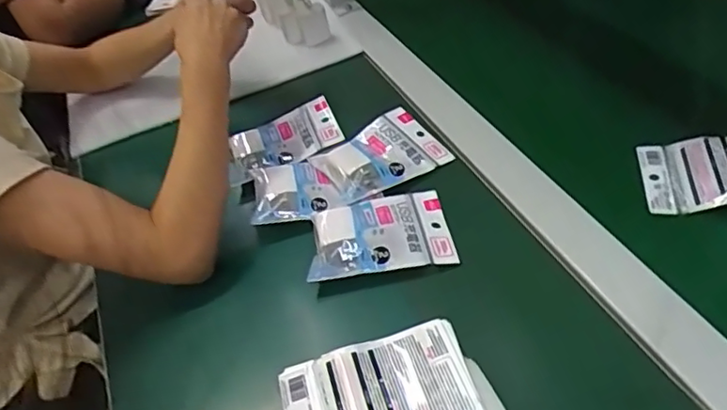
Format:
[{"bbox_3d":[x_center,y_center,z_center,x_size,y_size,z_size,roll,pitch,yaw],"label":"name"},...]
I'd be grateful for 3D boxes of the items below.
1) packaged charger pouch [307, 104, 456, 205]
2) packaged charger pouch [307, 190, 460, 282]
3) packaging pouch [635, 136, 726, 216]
[{"bbox_3d":[0.019,-0.058,0.672,0.126,0.023,0.087,-31,45,-17],"label":"packaged charger pouch"},{"bbox_3d":[0.016,0.030,0.600,0.132,0.030,0.092,-14,43,0],"label":"packaged charger pouch"},{"bbox_3d":[0.338,-0.036,0.594,0.130,0.046,0.089,-1,45,14],"label":"packaging pouch"}]

